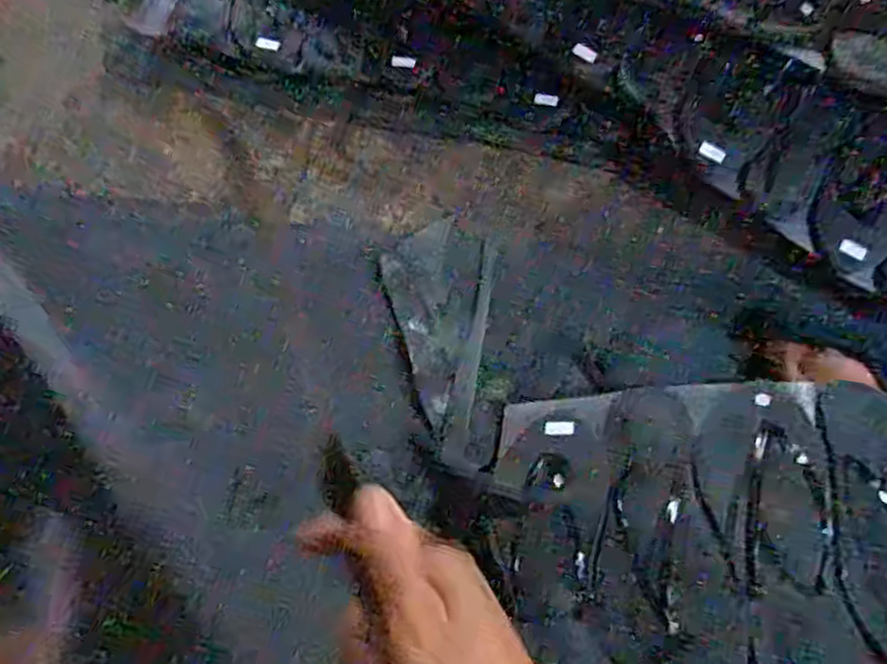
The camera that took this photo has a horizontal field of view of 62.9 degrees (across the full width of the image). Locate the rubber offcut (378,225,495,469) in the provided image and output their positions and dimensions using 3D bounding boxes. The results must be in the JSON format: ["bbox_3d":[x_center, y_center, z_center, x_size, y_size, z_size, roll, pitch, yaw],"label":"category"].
[{"bbox_3d":[-0.015,0.000,0.709,0.109,0.010,0.241,9,62,2],"label":"rubber offcut"}]

